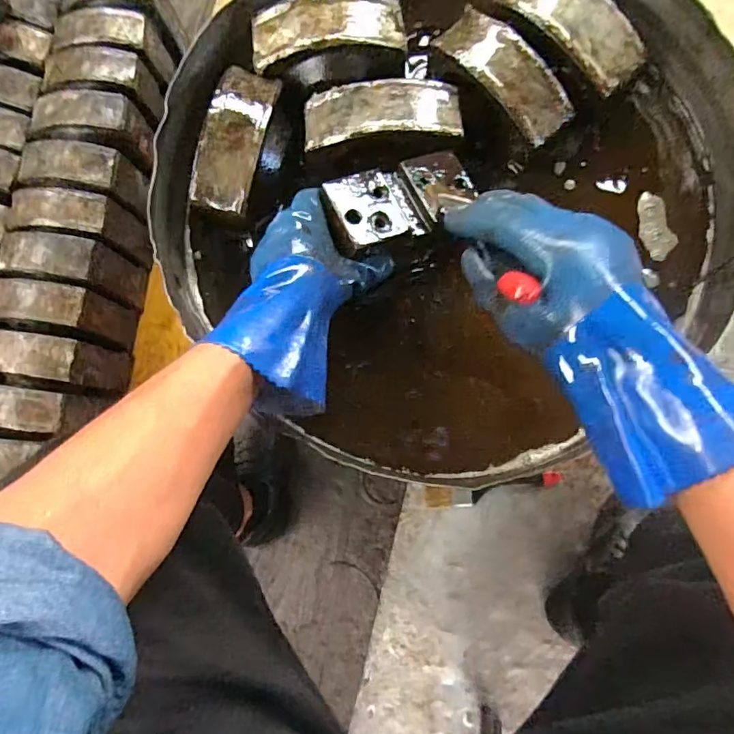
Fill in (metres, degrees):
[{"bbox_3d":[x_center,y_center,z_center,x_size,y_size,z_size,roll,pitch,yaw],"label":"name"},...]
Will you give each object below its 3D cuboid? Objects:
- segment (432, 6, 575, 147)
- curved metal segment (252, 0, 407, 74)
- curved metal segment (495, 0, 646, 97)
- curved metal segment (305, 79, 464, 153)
[{"bbox_3d":[0.136,-0.296,0.505,0.053,0.030,0.158,-38,81,0],"label":"segment"},{"bbox_3d":[-0.041,-0.351,0.523,0.156,0.030,0.061,-10,81,4],"label":"curved metal segment"},{"bbox_3d":[0.205,-0.345,0.501,0.057,0.031,0.153,-40,81,-1],"label":"curved metal segment"},{"bbox_3d":[0.014,-0.256,0.507,0.156,0.029,0.056,-2,82,5],"label":"curved metal segment"}]

